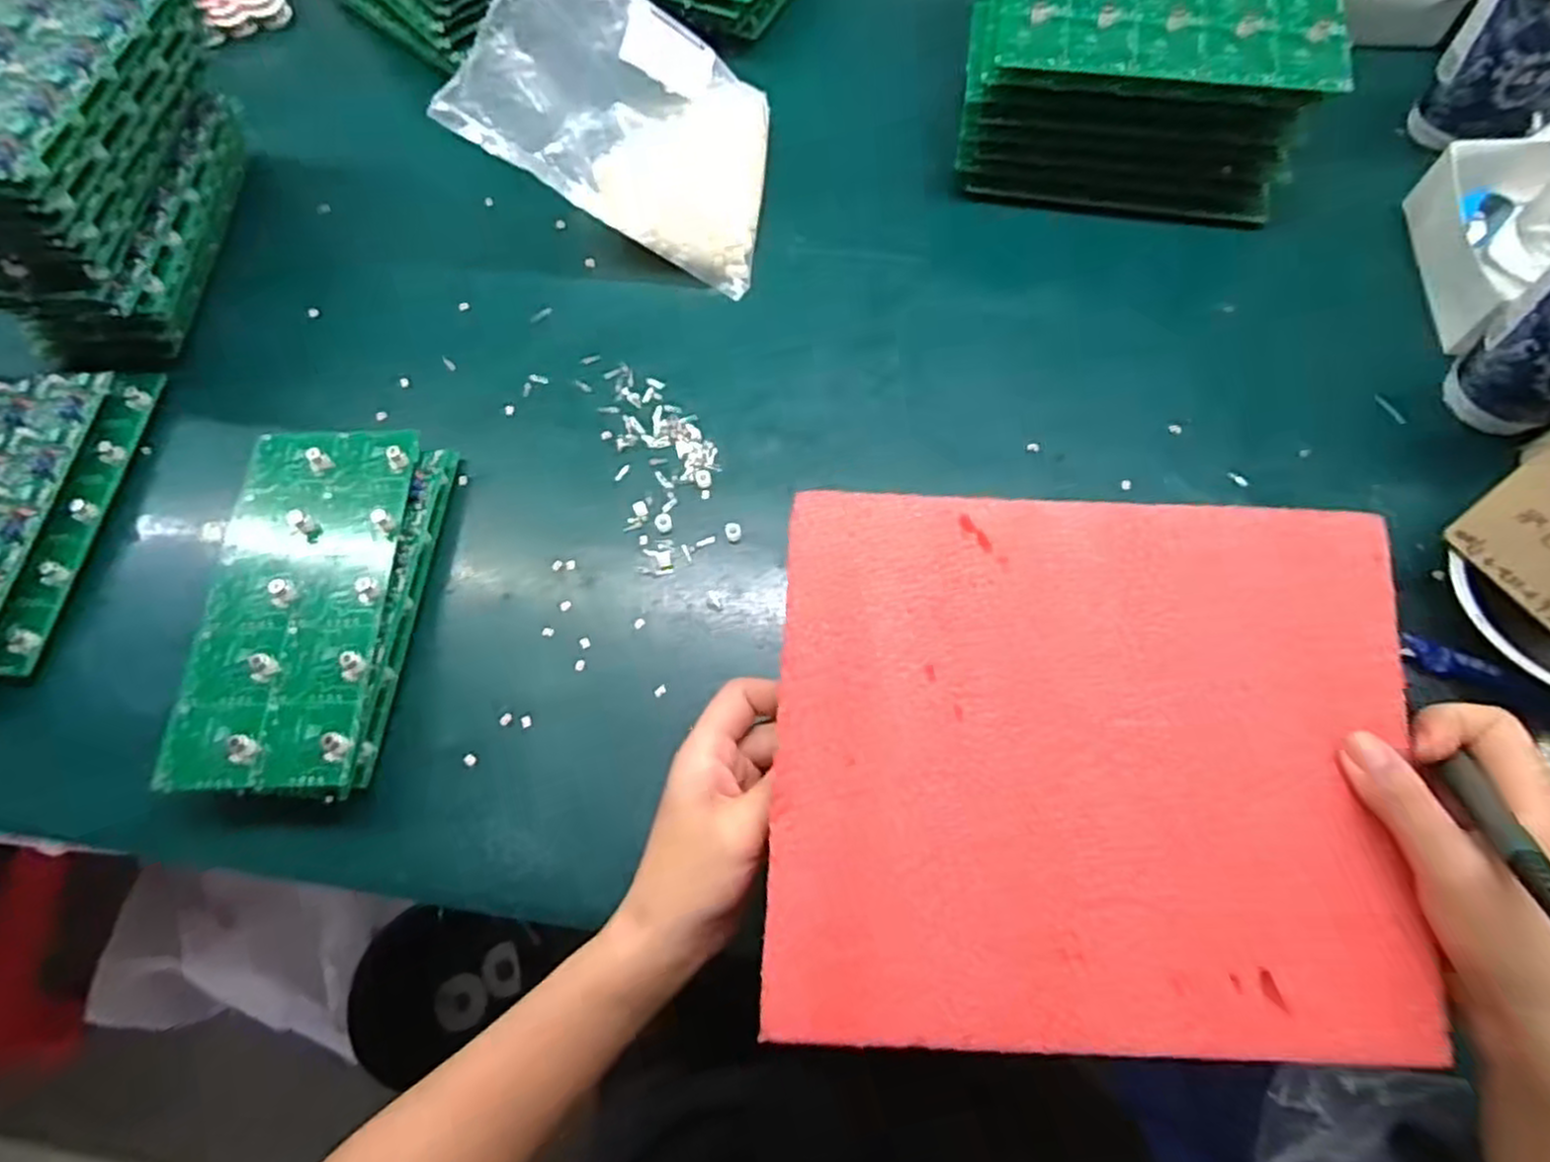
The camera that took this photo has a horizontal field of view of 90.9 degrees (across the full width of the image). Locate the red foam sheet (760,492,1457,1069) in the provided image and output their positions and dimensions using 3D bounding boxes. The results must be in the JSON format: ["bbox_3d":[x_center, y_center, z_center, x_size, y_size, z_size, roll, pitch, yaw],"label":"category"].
[{"bbox_3d":[0.129,0.072,0.307,0.253,0.006,0.212,3,78,-2],"label":"red foam sheet"}]

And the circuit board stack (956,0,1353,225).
[{"bbox_3d":[0.268,-0.419,0.575,0.235,0.084,0.253,5,67,5],"label":"circuit board stack"}]

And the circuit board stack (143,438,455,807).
[{"bbox_3d":[-0.274,0.012,0.458,0.115,0.042,0.224,0,67,3],"label":"circuit board stack"}]

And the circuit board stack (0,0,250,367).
[{"bbox_3d":[-0.471,-0.297,0.532,0.112,0.149,0.234,5,67,5],"label":"circuit board stack"}]

